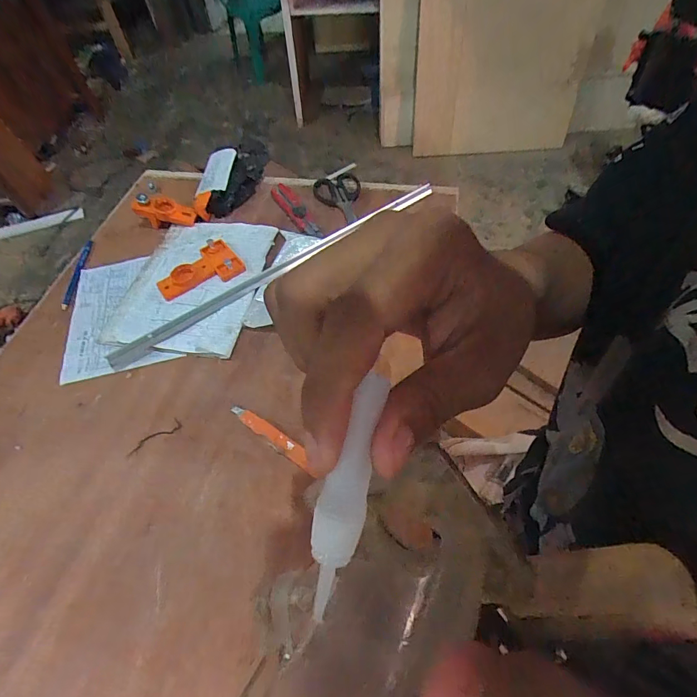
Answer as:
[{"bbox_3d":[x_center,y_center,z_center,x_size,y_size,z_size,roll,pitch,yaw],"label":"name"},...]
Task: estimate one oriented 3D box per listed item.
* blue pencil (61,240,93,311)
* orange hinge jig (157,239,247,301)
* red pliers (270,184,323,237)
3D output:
[{"bbox_3d":[-0.414,-0.114,0.607,0.012,0.007,0.141,-6,56,1],"label":"blue pencil"},{"bbox_3d":[-0.218,-0.114,0.576,0.115,0.017,0.078,-32,60,-16],"label":"orange hinge jig"},{"bbox_3d":[-0.085,-0.226,0.649,0.030,0.011,0.149,-29,59,-14],"label":"red pliers"}]

